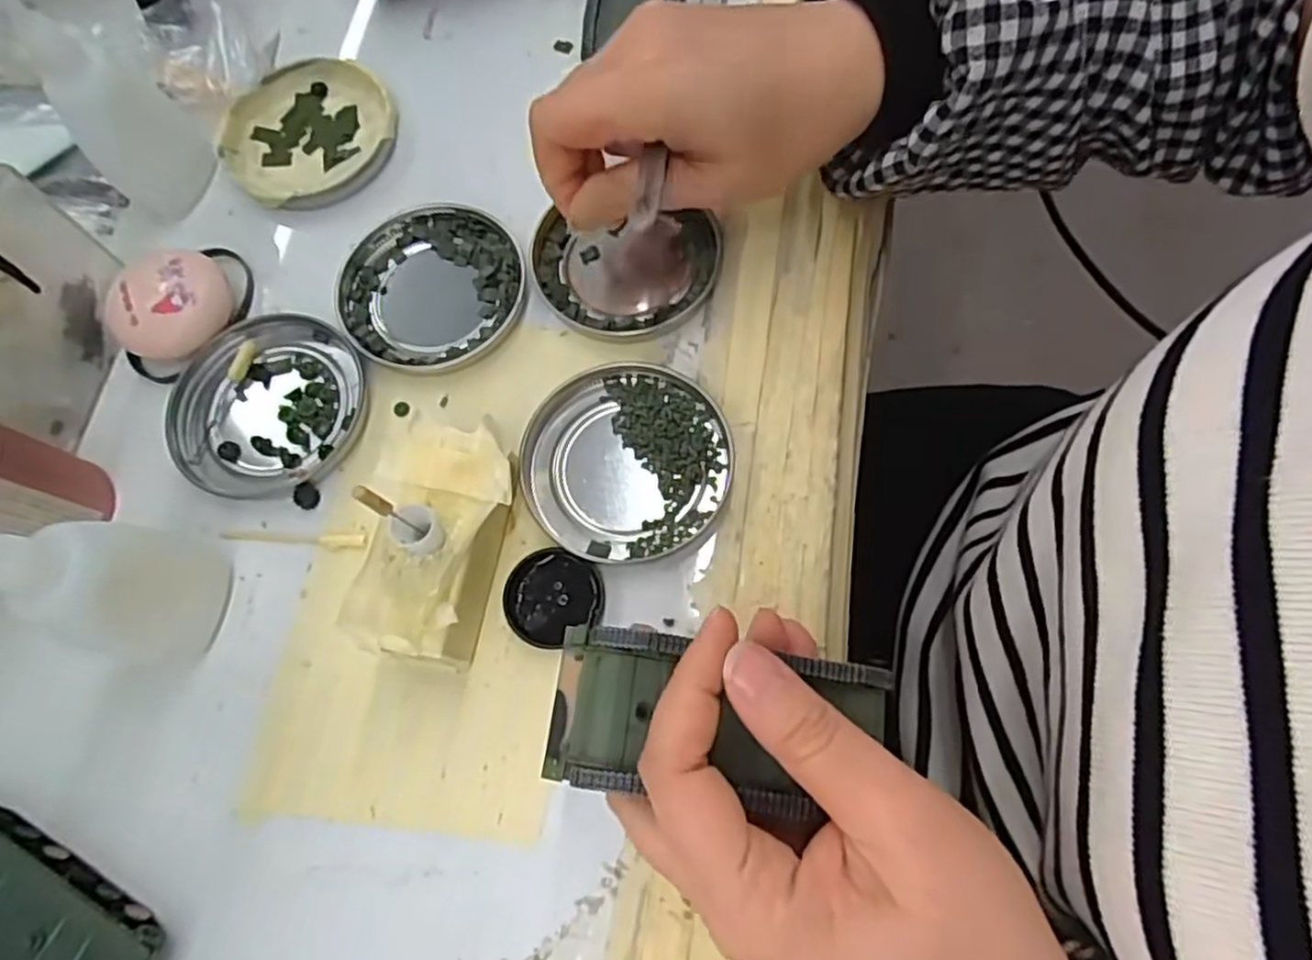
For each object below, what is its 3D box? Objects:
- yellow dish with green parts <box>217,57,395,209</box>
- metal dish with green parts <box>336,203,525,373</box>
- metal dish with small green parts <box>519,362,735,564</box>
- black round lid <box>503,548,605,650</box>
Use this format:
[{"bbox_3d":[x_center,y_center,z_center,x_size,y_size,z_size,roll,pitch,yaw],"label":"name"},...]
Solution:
[{"bbox_3d":[-0.161,-0.162,0.345,0.076,0.012,0.075,-1,71,2],"label":"yellow dish with green parts"},{"bbox_3d":[-0.096,-0.083,0.316,0.078,0.007,0.077,-1,71,2],"label":"metal dish with green parts"},{"bbox_3d":[-0.011,-0.008,0.283,0.078,0.008,0.075,-1,71,2],"label":"metal dish with small green parts"},{"bbox_3d":[-0.037,0.042,0.269,0.035,0.006,0.032,-1,71,2],"label":"black round lid"}]

